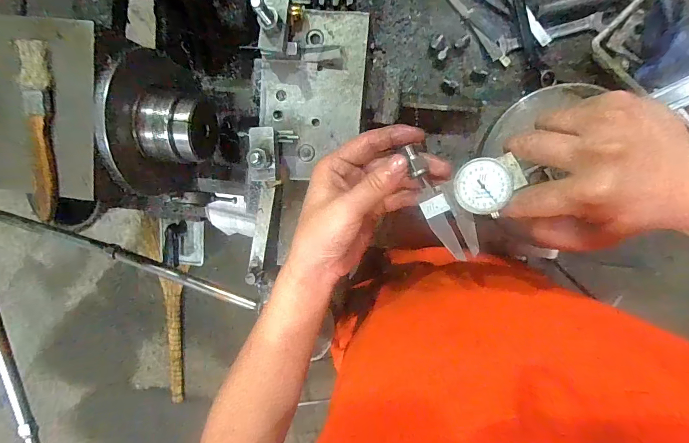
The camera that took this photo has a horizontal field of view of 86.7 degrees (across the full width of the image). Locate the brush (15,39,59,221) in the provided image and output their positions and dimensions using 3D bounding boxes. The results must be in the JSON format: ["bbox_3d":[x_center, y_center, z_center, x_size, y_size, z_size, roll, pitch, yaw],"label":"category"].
[{"bbox_3d":[-0.269,-0.078,0.319,0.021,0.015,0.153,3,97,5],"label":"brush"}]

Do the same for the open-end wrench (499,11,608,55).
[{"bbox_3d":[0.303,-0.276,0.534,0.146,0.009,0.027,-11,96,7],"label":"open-end wrench"}]

